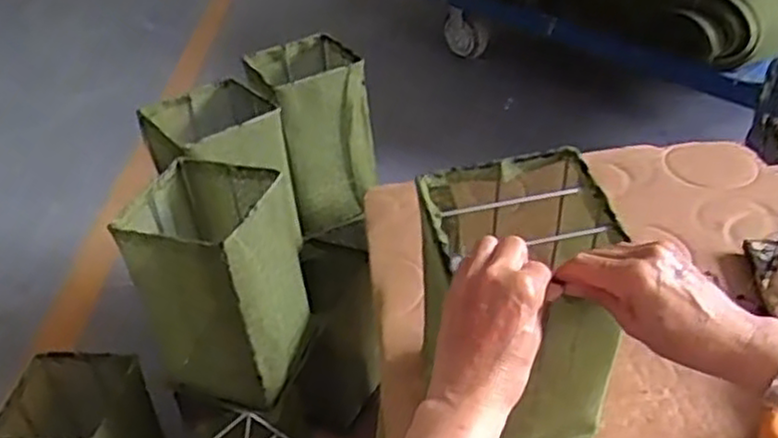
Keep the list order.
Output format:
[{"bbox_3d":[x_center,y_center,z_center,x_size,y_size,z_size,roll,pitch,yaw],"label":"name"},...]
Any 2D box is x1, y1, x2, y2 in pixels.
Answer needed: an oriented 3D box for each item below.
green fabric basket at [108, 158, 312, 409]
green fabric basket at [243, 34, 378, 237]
[{"bbox_3d":[-0.192,0.069,0.853,0.153,0.226,0.156,4,38,13],"label":"green fabric basket"},{"bbox_3d":[-0.114,-0.132,1.117,0.144,0.234,0.162,-18,39,-17],"label":"green fabric basket"}]

